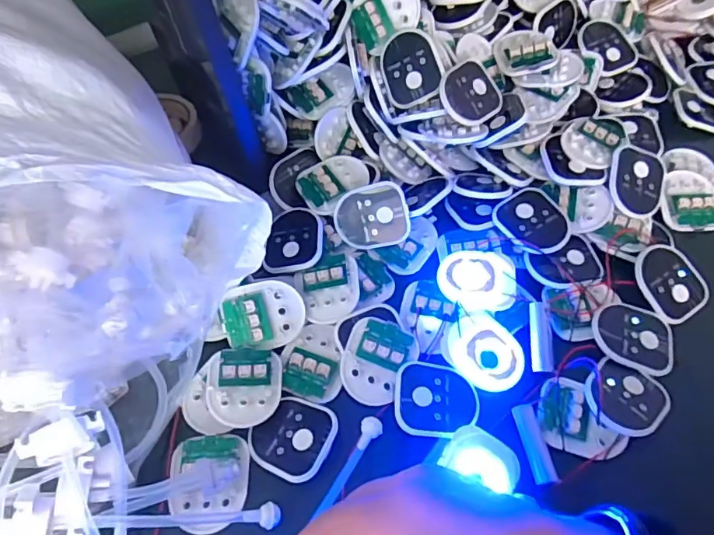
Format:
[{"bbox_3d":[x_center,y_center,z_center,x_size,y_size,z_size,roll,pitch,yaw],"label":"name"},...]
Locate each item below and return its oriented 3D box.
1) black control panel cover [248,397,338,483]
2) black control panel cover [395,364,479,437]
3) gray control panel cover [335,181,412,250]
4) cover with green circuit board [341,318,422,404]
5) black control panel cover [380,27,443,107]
[{"bbox_3d":[-0.040,0.109,0.339,0.054,0.004,0.049,21,61,32],"label":"black control panel cover"},{"bbox_3d":[0.054,0.088,0.348,0.056,0.005,0.049,1,55,3],"label":"black control panel cover"},{"bbox_3d":[0.012,-0.040,0.413,0.056,0.005,0.050,-11,103,9],"label":"gray control panel cover"},{"bbox_3d":[0.014,0.062,0.360,0.048,0.010,0.056,16,57,13],"label":"cover with green circuit board"},{"bbox_3d":[0.044,-0.164,0.427,0.049,0.004,0.059,-16,93,30],"label":"black control panel cover"}]

